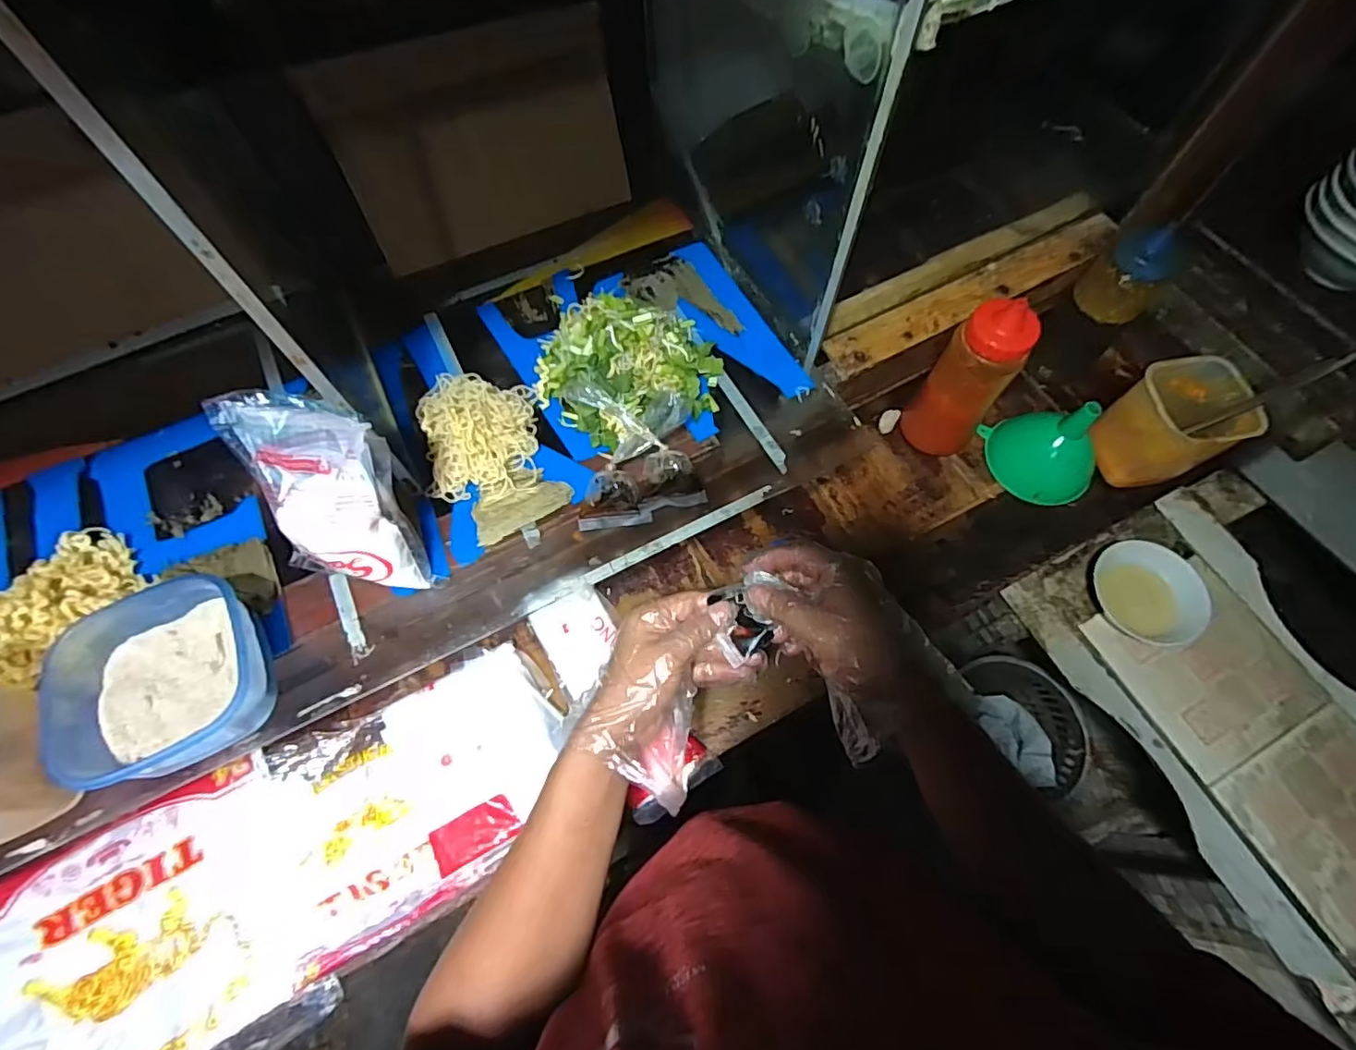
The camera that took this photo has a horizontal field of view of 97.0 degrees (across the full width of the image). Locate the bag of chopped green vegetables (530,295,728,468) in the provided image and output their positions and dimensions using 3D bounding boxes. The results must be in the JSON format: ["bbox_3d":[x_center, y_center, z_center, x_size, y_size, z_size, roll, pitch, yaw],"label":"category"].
[{"bbox_3d":[-0.042,-0.150,0.536,0.163,0.059,0.155,41,72,17],"label":"bag of chopped green vegetables"}]

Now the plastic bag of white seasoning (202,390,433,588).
[{"bbox_3d":[-0.242,-0.017,0.417,0.102,0.145,0.029,1,27,-2],"label":"plastic bag of white seasoning"}]

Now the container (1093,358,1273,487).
[{"bbox_3d":[0.507,-0.100,0.625,0.092,0.115,0.096,-22,67,-9],"label":"container"}]

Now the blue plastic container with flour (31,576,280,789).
[{"bbox_3d":[-0.352,0.107,0.417,0.122,0.061,0.127,-18,67,-8],"label":"blue plastic container with flour"}]

